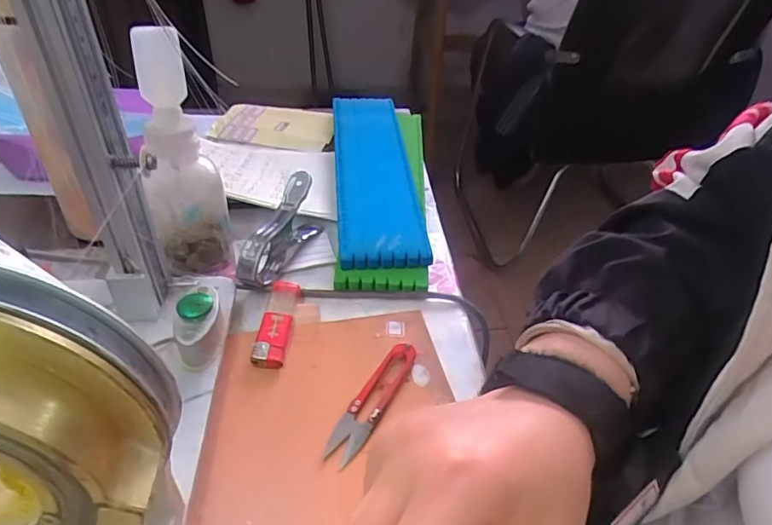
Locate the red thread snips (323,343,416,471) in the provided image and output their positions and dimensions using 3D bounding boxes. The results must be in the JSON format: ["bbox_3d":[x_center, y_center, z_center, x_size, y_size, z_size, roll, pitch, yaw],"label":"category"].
[{"bbox_3d":[-0.009,0.092,0.359,0.022,0.012,0.101,20,42,21],"label":"red thread snips"}]

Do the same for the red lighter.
[{"bbox_3d":[-0.083,0.046,0.405,0.023,0.013,0.083,3,39,1],"label":"red lighter"}]

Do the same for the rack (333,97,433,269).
[{"bbox_3d":[-0.012,-0.096,0.551,0.080,0.012,0.297,-2,46,-6],"label":"rack"}]

